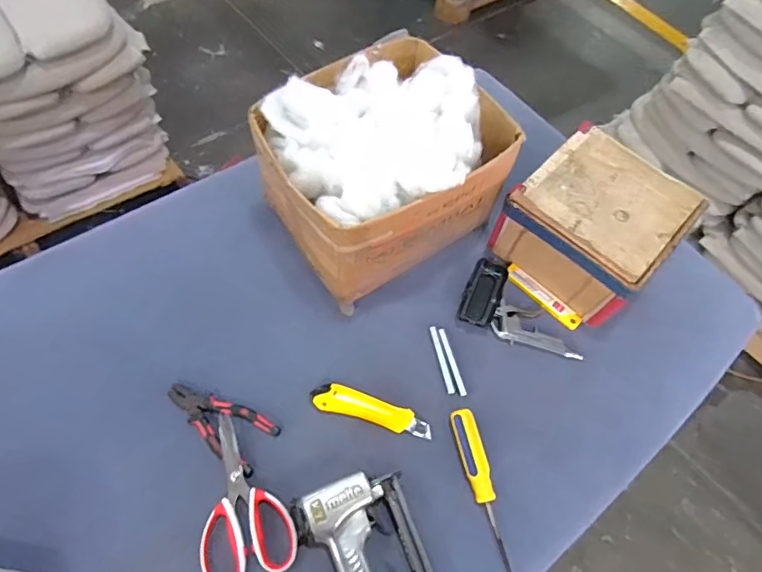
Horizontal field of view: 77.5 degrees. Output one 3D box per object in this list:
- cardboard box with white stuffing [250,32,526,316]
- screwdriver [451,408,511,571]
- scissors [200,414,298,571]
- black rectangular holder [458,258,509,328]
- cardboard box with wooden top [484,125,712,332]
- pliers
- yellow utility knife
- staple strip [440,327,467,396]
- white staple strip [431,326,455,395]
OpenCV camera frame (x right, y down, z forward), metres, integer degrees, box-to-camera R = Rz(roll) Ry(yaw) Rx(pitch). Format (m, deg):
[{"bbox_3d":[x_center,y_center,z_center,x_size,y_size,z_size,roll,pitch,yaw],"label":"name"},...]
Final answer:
[{"bbox_3d":[-0.001,-0.175,0.695,0.300,0.228,0.265,-31,68,-19],"label":"cardboard box with white stuffing"},{"bbox_3d":[0.127,0.249,0.585,0.030,0.019,0.192,-10,63,-9],"label":"screwdriver"},{"bbox_3d":[-0.172,0.251,0.573,0.106,0.013,0.188,-15,64,-12],"label":"scissors"},{"bbox_3d":[0.156,0.009,0.719,0.053,0.009,0.117,23,63,8],"label":"black rectangular holder"},{"bbox_3d":[0.321,-0.096,0.720,0.205,0.118,0.218,41,67,16],"label":"cardboard box with wooden top"},{"bbox_3d":[-0.212,0.173,0.612,0.153,0.011,0.067,29,64,11],"label":"pliers"},{"bbox_3d":[-0.012,0.166,0.629,0.161,0.018,0.036,17,62,5],"label":"yellow utility knife"},{"bbox_3d":[0.102,0.108,0.678,0.011,0.006,0.099,-12,64,-10],"label":"staple strip"},{"bbox_3d":[0.088,0.105,0.678,0.011,0.005,0.099,-9,63,-9],"label":"white staple strip"}]

